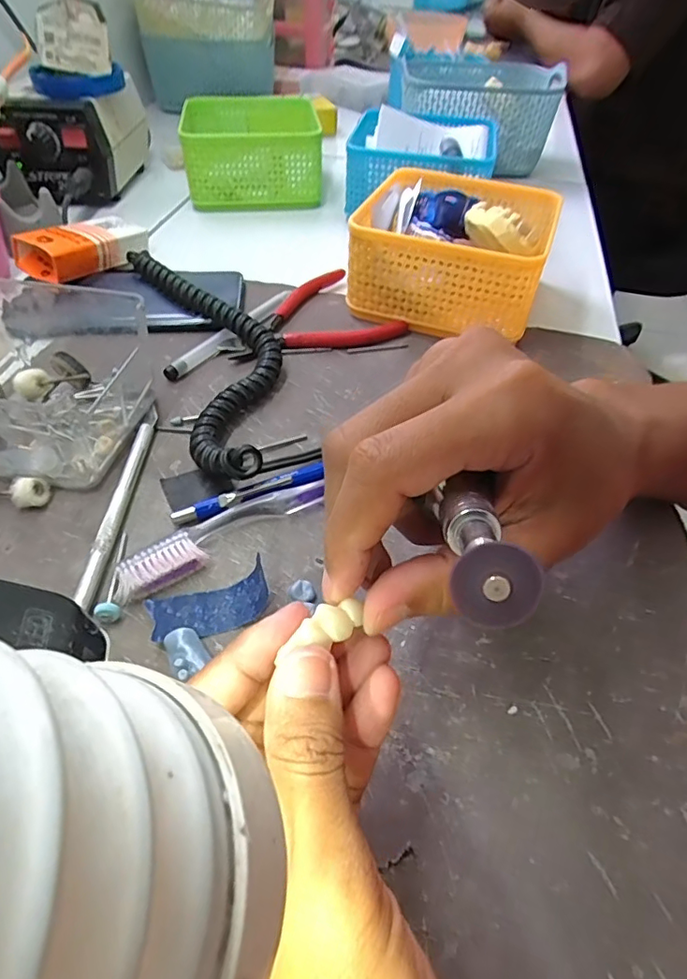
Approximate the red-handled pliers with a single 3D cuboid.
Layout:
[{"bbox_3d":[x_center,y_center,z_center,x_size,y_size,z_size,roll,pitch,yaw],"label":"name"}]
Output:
[{"bbox_3d":[-0.026,-0.115,0.375,0.120,0.010,0.089,-29,56,-25],"label":"red-handled pliers"}]

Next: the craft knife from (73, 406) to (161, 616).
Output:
[{"bbox_3d":[-0.110,0.000,0.269,0.008,0.009,0.133,1,49,-2],"label":"craft knife"}]

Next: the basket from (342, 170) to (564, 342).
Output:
[{"bbox_3d":[0.083,-0.178,0.401,0.130,0.065,0.137,17,50,12],"label":"basket"}]

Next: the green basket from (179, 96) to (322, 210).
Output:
[{"bbox_3d":[-0.090,-0.337,0.536,0.127,0.062,0.122,-4,49,-6],"label":"green basket"}]

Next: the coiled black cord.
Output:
[{"bbox_3d":[-0.079,-0.090,0.338,0.067,0.027,0.239,-16,51,-16],"label":"coiled black cord"}]

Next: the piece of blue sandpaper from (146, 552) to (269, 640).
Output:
[{"bbox_3d":[-0.056,0.050,0.228,0.049,0.008,0.023,-18,52,-18],"label":"piece of blue sandpaper"}]

